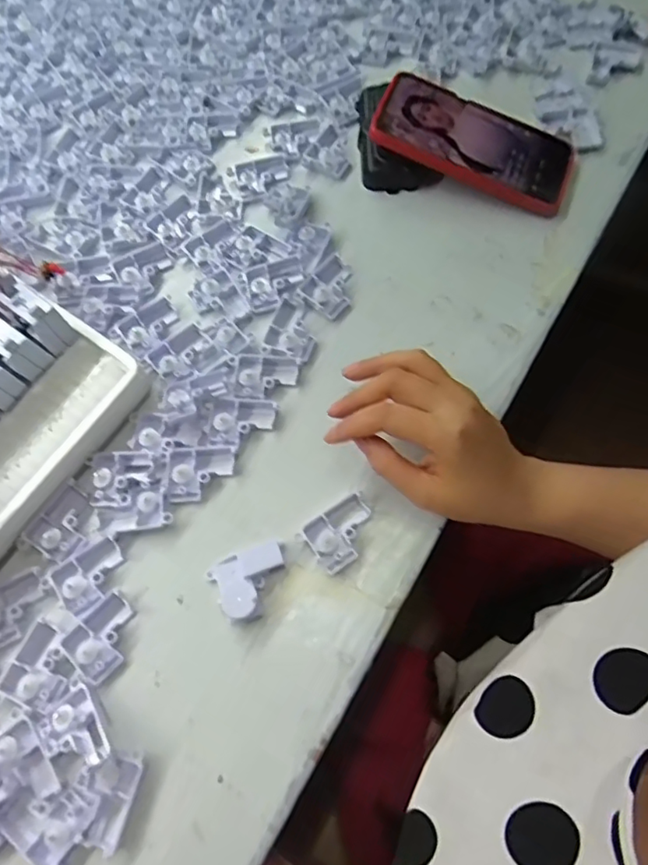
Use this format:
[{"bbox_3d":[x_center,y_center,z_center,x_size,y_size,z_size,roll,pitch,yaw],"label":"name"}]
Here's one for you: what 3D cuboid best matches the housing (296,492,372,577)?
[{"bbox_3d":[0.012,0.066,0.378,0.048,0.010,0.035,-36,71,-11],"label":"housing"}]

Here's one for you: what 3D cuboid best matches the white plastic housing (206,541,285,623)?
[{"bbox_3d":[-0.045,0.096,0.366,0.049,0.017,0.041,-22,69,-6],"label":"white plastic housing"}]

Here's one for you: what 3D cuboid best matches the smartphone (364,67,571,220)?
[{"bbox_3d":[0.123,-0.238,0.470,0.163,0.013,0.074,24,73,0],"label":"smartphone"}]

